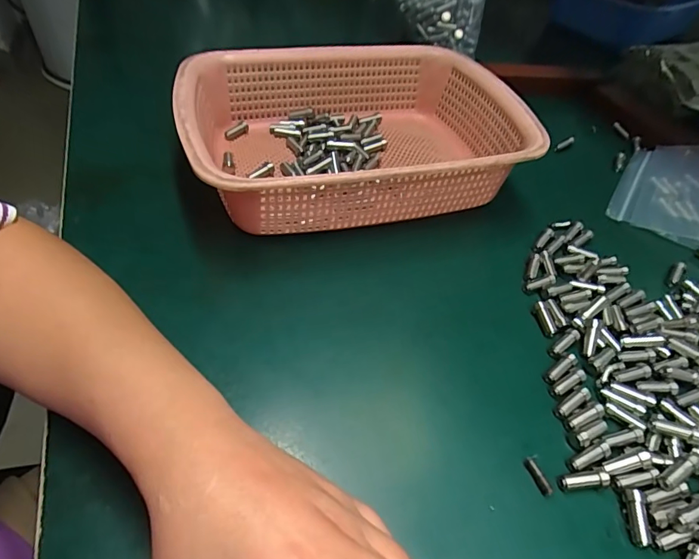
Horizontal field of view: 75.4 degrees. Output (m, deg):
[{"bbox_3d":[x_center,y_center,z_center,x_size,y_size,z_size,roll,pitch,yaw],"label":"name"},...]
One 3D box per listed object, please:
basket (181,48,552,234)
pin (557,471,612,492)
[{"bbox_3d":[0.000,-0.136,0.415,0.285,0.074,0.211,-10,50,-16],"label":"basket"},{"bbox_3d":[0.135,0.114,0.258,0.028,0.007,0.008,-1,48,-8],"label":"pin"}]

